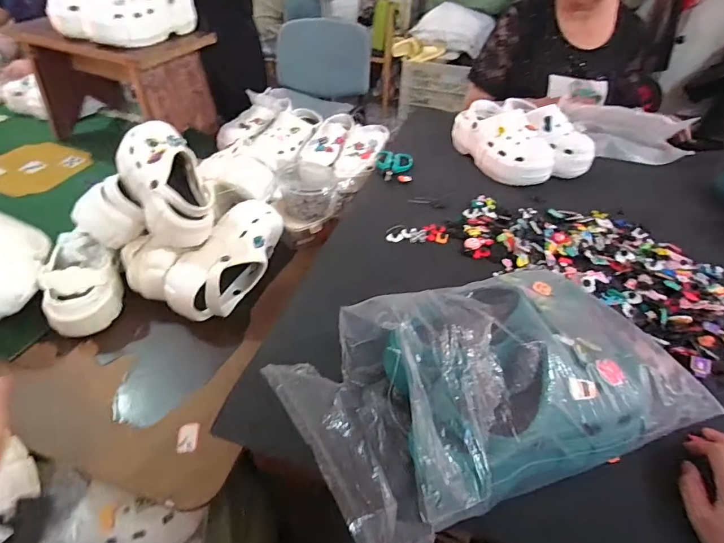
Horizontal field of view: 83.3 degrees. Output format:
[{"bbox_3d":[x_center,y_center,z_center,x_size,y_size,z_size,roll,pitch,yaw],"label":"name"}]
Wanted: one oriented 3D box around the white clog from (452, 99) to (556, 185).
[{"bbox_3d":[0.312,-0.284,0.888,0.122,0.101,0.238,-16,47,-19],"label":"white clog"}]

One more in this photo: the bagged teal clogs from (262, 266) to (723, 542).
[{"bbox_3d":[0.127,0.104,0.425,0.380,0.161,0.238,-16,47,-19],"label":"bagged teal clogs"}]

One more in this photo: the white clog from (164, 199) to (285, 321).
[{"bbox_3d":[-0.225,-0.019,0.716,0.100,0.102,0.245,22,47,19],"label":"white clog"}]

